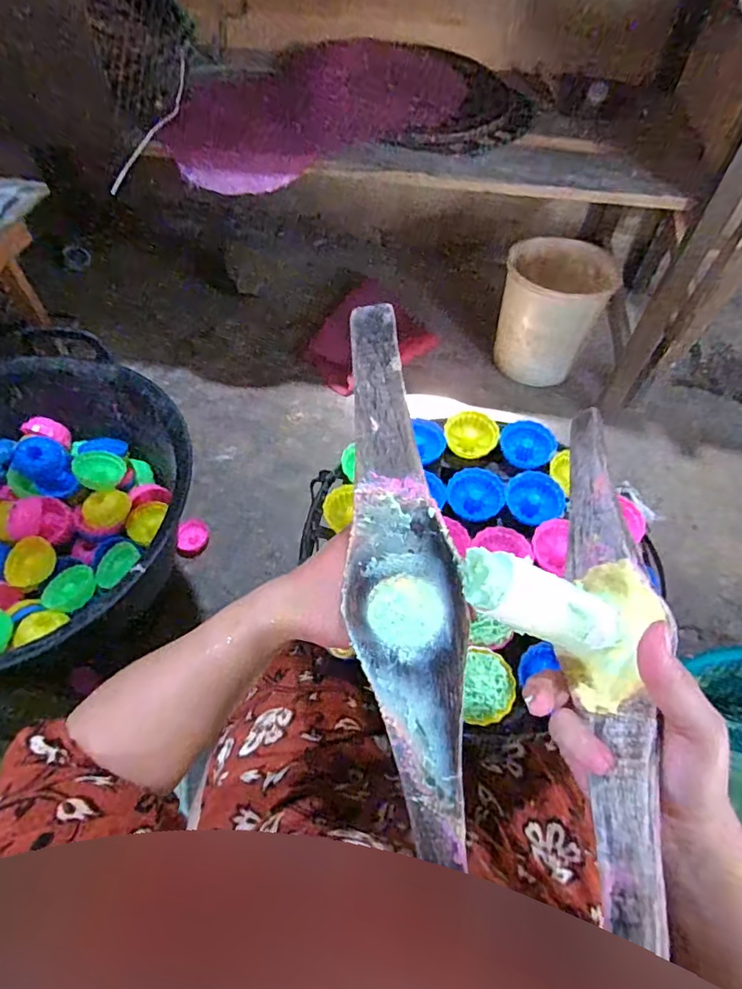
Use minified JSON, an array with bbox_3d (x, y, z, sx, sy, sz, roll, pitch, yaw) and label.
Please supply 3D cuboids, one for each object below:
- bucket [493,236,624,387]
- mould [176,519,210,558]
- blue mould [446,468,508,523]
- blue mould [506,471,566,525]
[{"bbox_3d":[0.402,-0.414,1.177,0.216,0.242,0.209,1,57,-2],"label":"bucket"},{"bbox_3d":[-0.327,0.082,0.953,0.054,0.034,0.062,2,57,-2],"label":"mould"},{"bbox_3d":[0.115,0.000,0.568,0.062,0.026,0.056,12,57,5],"label":"blue mould"},{"bbox_3d":[0.179,0.005,0.566,0.061,0.023,0.056,1,57,-2],"label":"blue mould"}]

